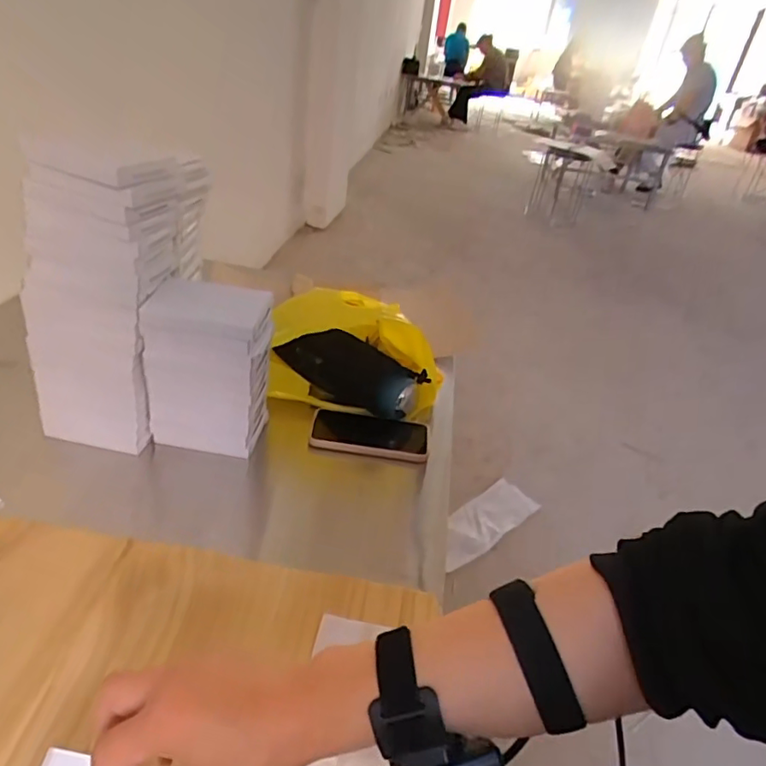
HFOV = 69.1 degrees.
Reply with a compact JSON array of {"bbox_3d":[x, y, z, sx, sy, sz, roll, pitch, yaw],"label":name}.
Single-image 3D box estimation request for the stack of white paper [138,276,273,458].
[{"bbox_3d":[-0.210,-0.015,0.687,0.132,0.200,0.087,11,32,4],"label":"stack of white paper"}]

